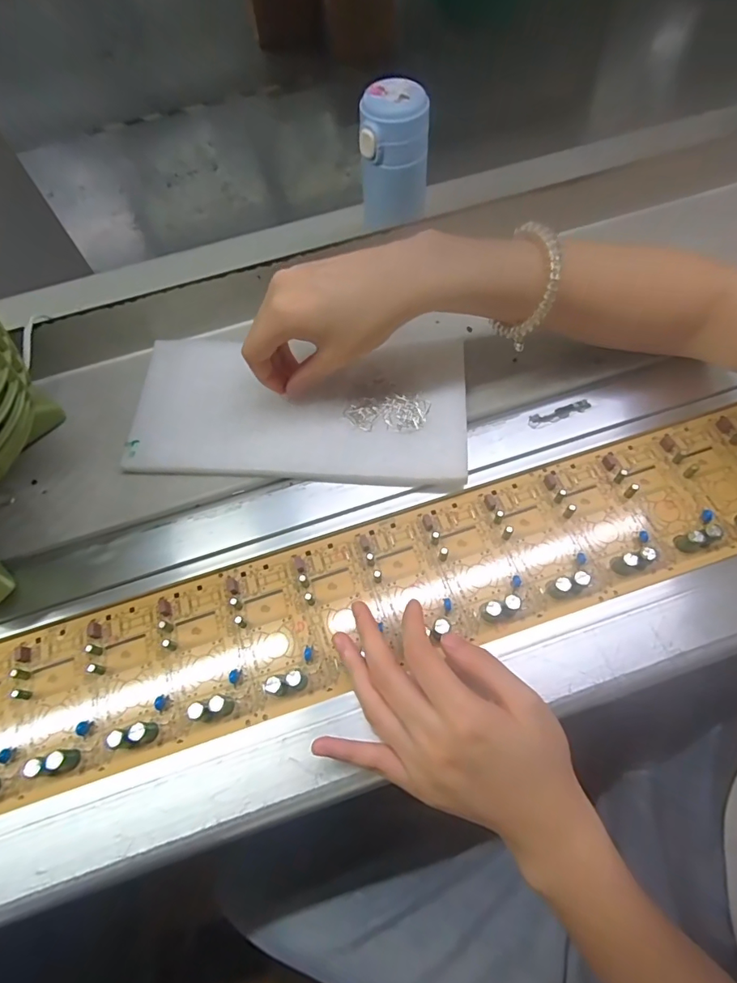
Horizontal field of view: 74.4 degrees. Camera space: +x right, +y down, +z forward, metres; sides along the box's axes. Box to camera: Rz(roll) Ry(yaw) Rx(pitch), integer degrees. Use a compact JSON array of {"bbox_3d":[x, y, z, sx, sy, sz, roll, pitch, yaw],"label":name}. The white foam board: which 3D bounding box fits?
[{"bbox_3d":[-0.051,-0.065,0.355,0.239,0.016,0.123,3,68,3],"label":"white foam board"}]

